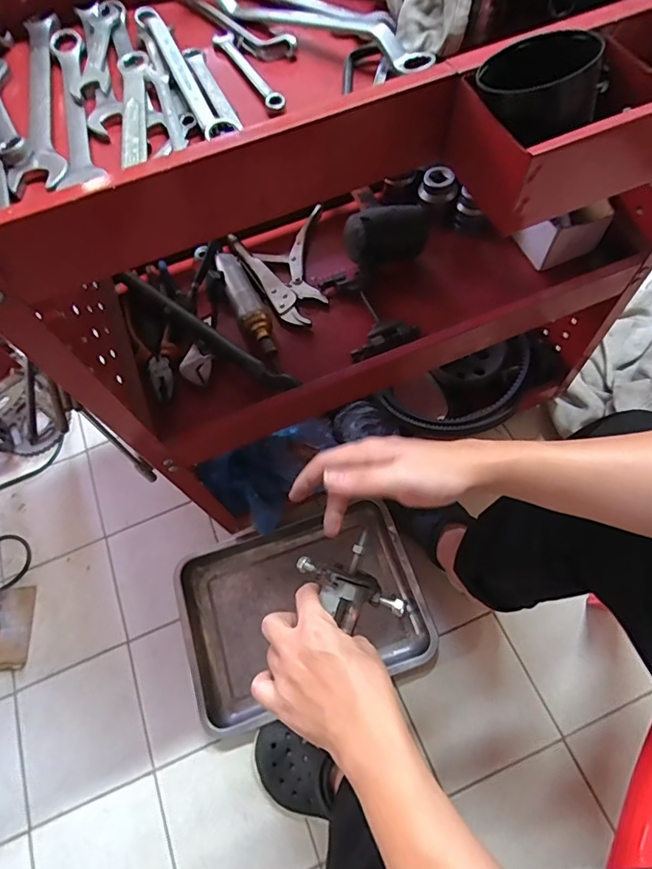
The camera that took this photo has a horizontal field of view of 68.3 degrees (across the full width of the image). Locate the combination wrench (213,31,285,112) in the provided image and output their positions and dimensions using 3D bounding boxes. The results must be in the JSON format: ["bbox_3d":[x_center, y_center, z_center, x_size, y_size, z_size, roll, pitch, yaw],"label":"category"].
[{"bbox_3d":[-0.065,-0.307,0.403,0.016,0.009,0.126,-28,66,-8],"label":"combination wrench"}]

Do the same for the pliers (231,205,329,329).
[{"bbox_3d":[-0.052,-0.229,0.677,0.127,0.035,0.166,-15,65,-2],"label":"pliers"}]

